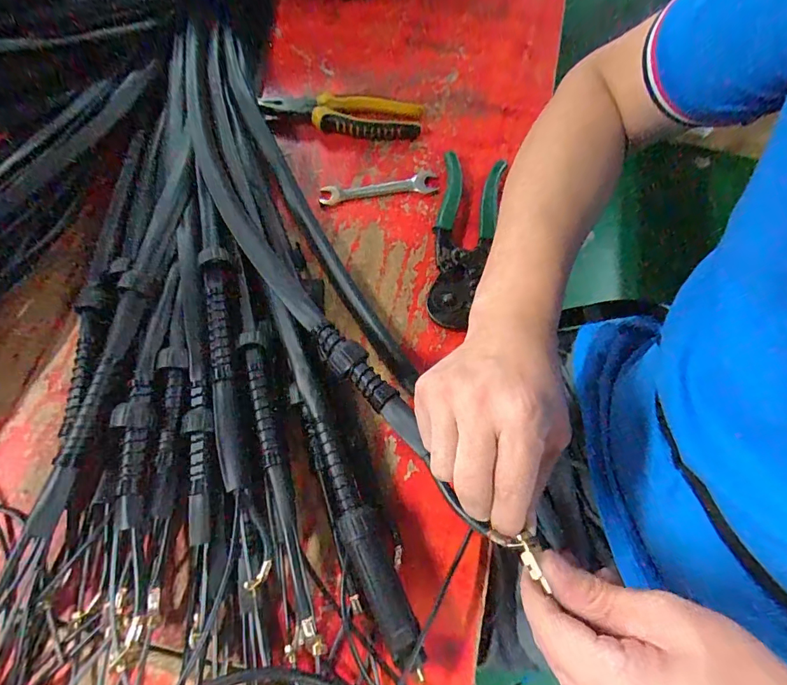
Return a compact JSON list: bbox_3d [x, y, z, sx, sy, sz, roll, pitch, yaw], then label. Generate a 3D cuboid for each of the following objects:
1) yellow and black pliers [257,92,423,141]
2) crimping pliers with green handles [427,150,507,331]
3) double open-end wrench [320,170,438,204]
[{"bbox_3d":[-0.063,-0.278,0.526,0.192,0.022,0.064,0,66,-2],"label":"yellow and black pliers"},{"bbox_3d":[0.075,-0.116,0.462,0.063,0.016,0.219,12,66,4],"label":"crimping pliers with green handles"},{"bbox_3d":[-0.017,-0.178,0.491,0.131,0.005,0.034,-7,66,-5],"label":"double open-end wrench"}]

